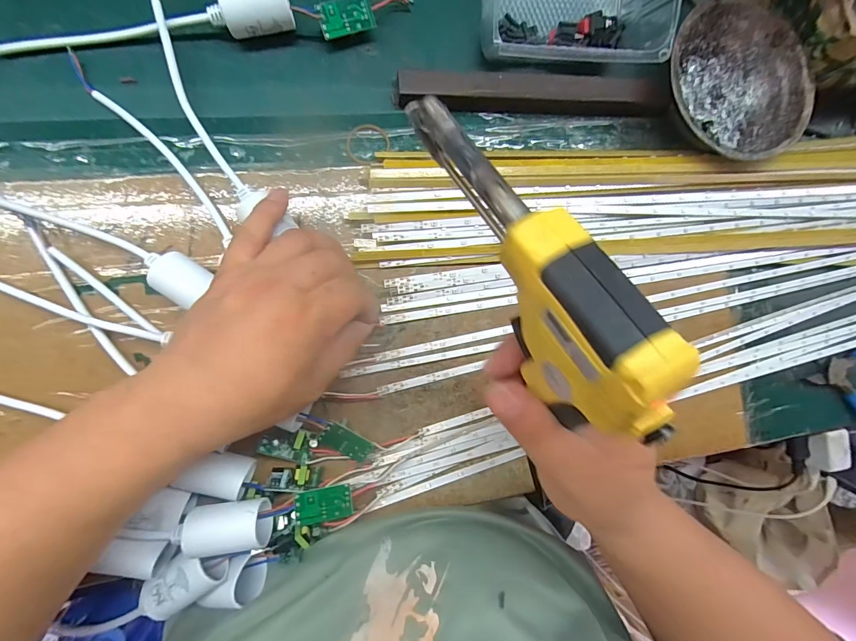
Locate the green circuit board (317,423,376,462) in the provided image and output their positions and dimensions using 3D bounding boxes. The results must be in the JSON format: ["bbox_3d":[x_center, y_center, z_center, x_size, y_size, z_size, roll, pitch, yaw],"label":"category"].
[{"bbox_3d":[-0.056,0.084,0.268,0.034,0.004,0.020,33,109,-10],"label":"green circuit board"}]

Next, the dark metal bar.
[{"bbox_3d":[0.088,-0.179,0.308,0.217,0.016,0.024,-2,91,-9],"label":"dark metal bar"}]

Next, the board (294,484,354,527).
[{"bbox_3d":[-0.067,0.120,0.256,0.035,0.004,0.020,-6,90,-10],"label":"board"}]

